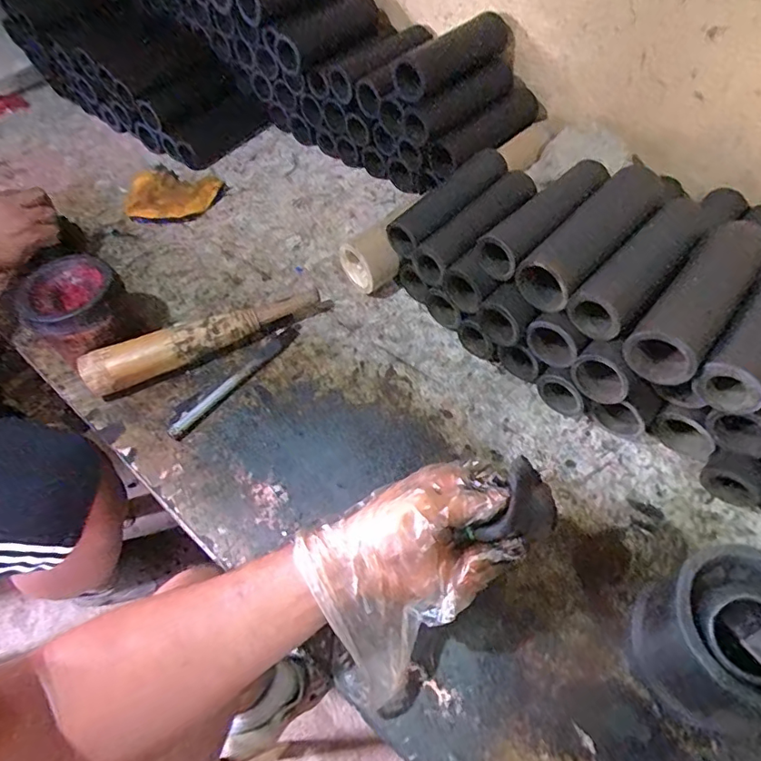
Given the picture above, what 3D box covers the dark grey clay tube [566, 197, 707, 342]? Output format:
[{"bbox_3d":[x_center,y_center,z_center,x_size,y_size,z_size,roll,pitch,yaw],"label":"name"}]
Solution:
[{"bbox_3d":[0.252,-0.109,0.485,0.177,0.045,0.054,-38,59,-23],"label":"dark grey clay tube"}]

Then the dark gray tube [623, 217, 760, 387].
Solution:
[{"bbox_3d":[0.293,-0.076,0.463,0.057,0.051,0.188,34,61,26],"label":"dark gray tube"}]

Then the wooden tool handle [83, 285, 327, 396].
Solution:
[{"bbox_3d":[-0.199,-0.056,0.603,0.287,0.051,0.041,-24,56,-14],"label":"wooden tool handle"}]

